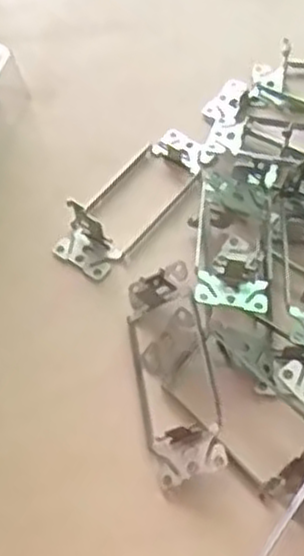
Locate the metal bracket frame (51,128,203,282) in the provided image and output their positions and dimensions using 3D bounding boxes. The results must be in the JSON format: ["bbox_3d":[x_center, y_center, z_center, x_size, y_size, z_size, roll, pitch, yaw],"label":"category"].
[{"bbox_3d":[-0.009,-0.046,0.415,0.038,0.022,0.105,33,65,22],"label":"metal bracket frame"}]

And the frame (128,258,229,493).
[{"bbox_3d":[0.010,0.039,0.346,0.033,0.033,0.102,-10,57,-3],"label":"frame"}]

